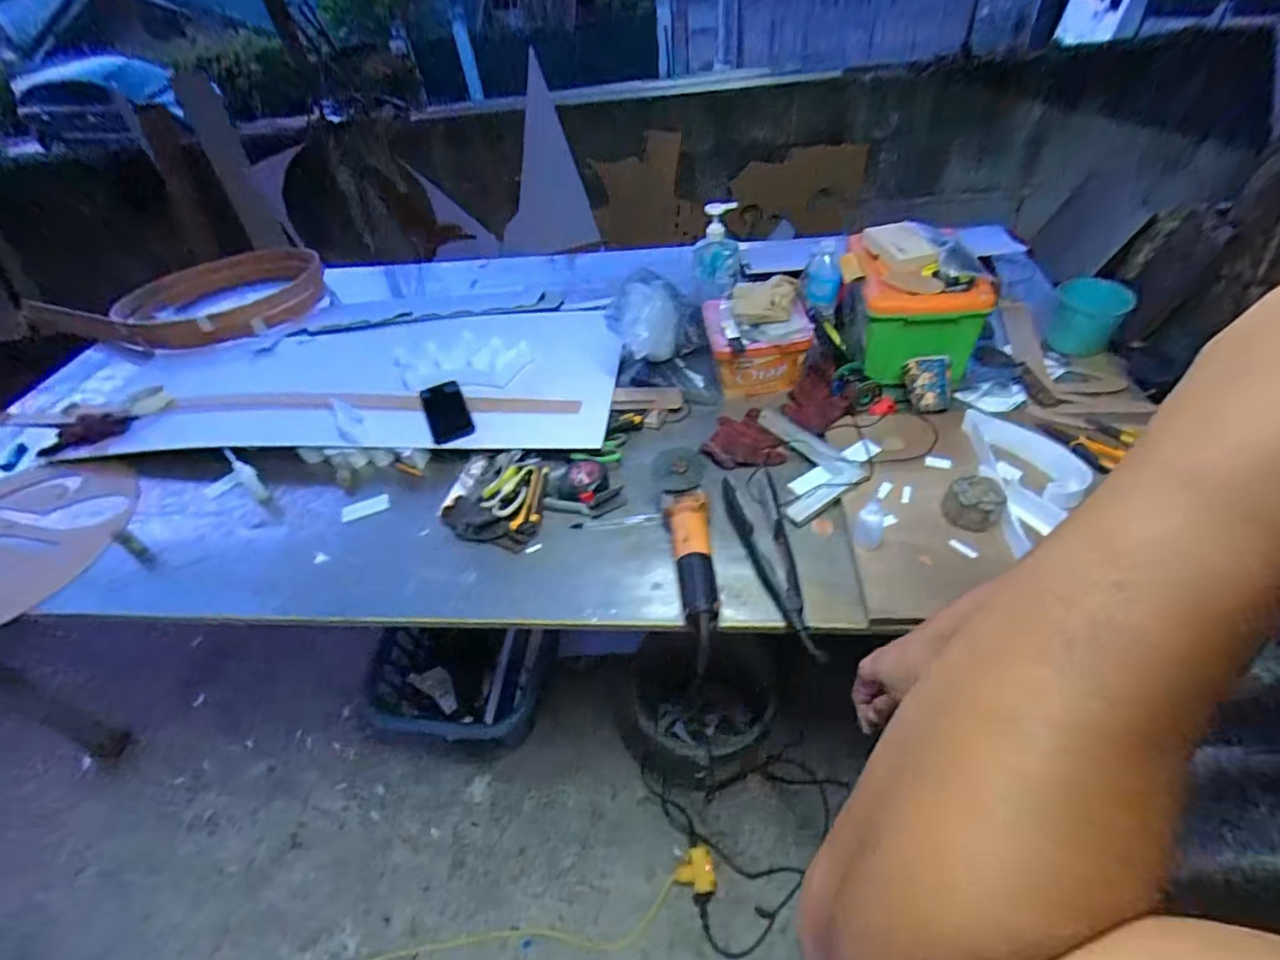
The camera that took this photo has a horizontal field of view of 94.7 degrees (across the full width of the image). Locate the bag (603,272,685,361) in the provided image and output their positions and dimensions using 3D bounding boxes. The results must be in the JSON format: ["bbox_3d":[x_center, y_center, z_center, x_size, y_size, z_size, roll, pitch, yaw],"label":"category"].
[{"bbox_3d":[0.010,-0.294,1.031,0.105,0.103,0.160,-21,47,-12],"label":"bag"}]

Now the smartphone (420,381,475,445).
[{"bbox_3d":[-0.371,-0.129,1.133,0.076,0.012,0.156,-19,55,-15],"label":"smartphone"}]

